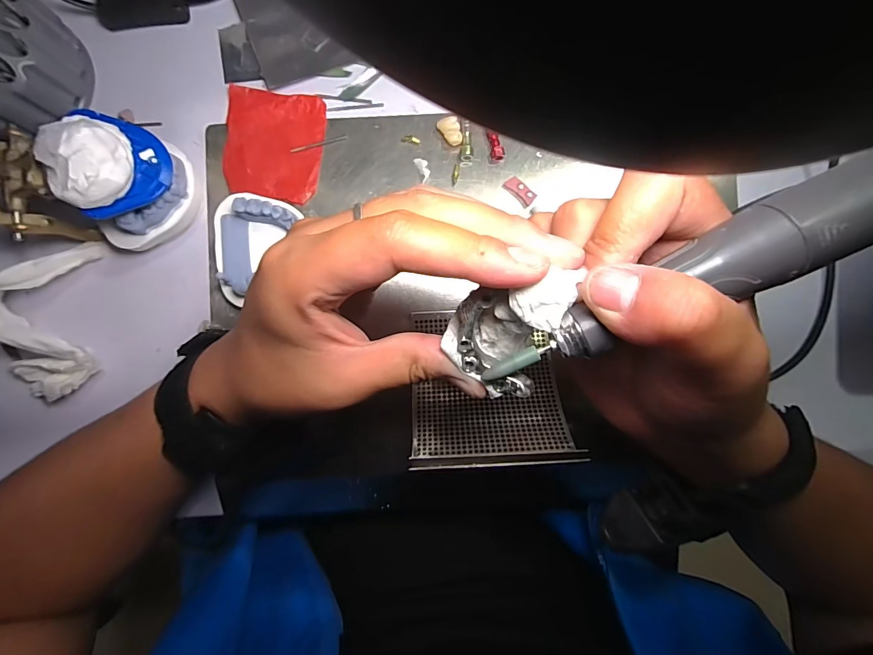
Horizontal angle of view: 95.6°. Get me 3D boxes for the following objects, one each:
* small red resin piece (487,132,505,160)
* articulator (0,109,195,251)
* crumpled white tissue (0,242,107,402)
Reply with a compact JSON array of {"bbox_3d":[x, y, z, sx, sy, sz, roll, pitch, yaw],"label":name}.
[{"bbox_3d":[0.044,-0.135,0.293,0.010,0.008,0.021,-8,89,1],"label":"small red resin piece"},{"bbox_3d":[-0.229,-0.093,0.256,0.123,0.086,0.071,5,90,1],"label":"articulator"},{"bbox_3d":[-0.280,-0.005,0.277,0.069,0.043,0.113,-2,89,1],"label":"crumpled white tissue"}]

